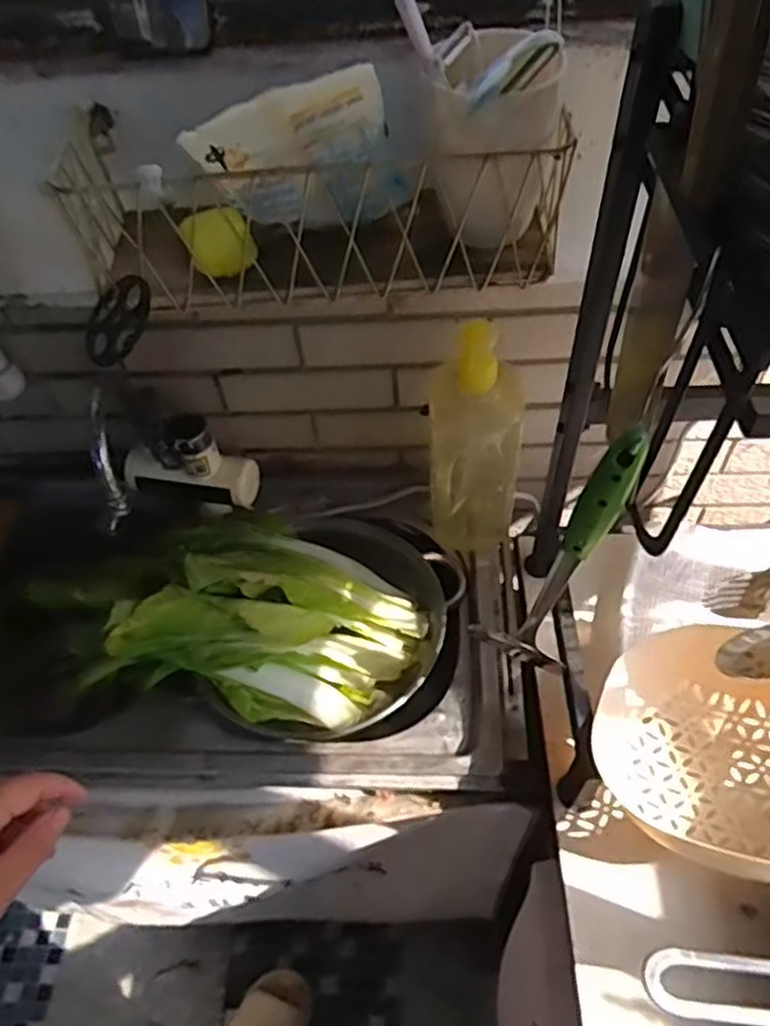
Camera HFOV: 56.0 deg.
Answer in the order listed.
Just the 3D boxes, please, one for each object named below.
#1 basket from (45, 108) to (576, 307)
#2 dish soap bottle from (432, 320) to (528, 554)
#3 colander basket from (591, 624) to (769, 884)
[{"bbox_3d":[-0.047,-0.220,0.514,0.337,0.101,0.124,-4,52,2],"label":"basket"},{"bbox_3d":[0.089,-0.061,0.744,0.094,0.286,0.058,-4,52,2],"label":"dish soap bottle"},{"bbox_3d":[0.293,0.198,0.614,0.210,0.137,0.214,10,54,12],"label":"colander basket"}]

